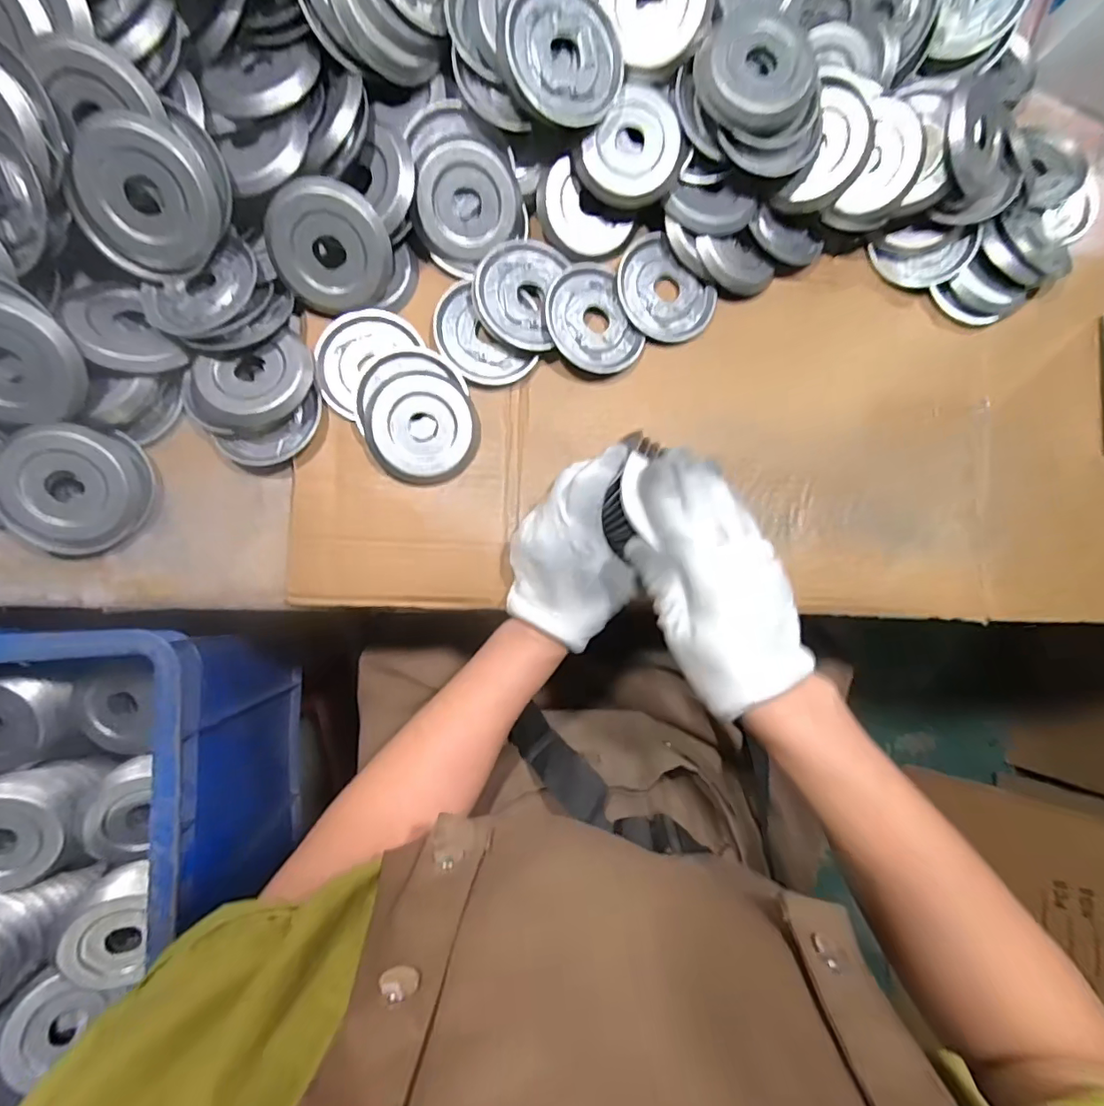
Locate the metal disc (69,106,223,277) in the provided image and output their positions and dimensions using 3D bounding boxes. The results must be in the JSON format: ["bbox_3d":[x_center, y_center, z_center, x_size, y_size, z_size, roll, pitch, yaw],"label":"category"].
[{"bbox_3d":[-0.275,-0.238,0.363,0.085,0.017,0.090,-3,129,-4],"label":"metal disc"}]

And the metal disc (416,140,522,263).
[{"bbox_3d":[-0.066,-0.268,0.407,0.080,0.011,0.076,-4,108,-13],"label":"metal disc"}]

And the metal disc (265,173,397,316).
[{"bbox_3d":[-0.162,-0.221,0.389,0.083,0.020,0.084,-4,118,-7],"label":"metal disc"}]

